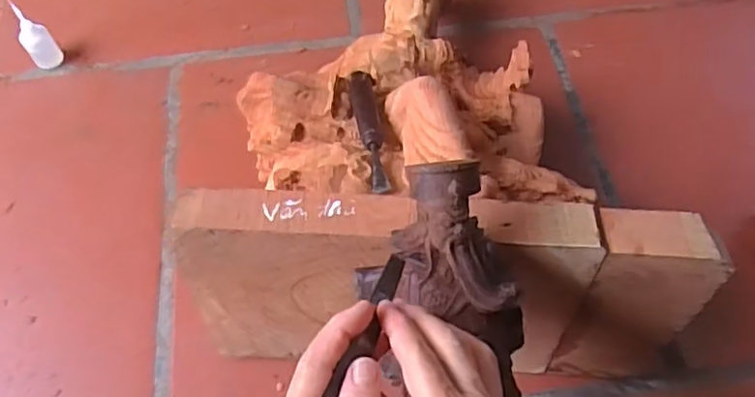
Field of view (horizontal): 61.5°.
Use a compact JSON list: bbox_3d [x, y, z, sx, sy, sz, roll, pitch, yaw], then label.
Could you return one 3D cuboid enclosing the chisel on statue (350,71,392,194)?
[{"bbox_3d":[-0.008,-0.067,0.597,0.024,0.031,0.164,-5,58,-2],"label":"chisel on statue"}]

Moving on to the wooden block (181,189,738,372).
[{"bbox_3d":[0.053,0.085,0.556,0.406,0.232,0.062,2,58,3],"label":"wooden block"}]

